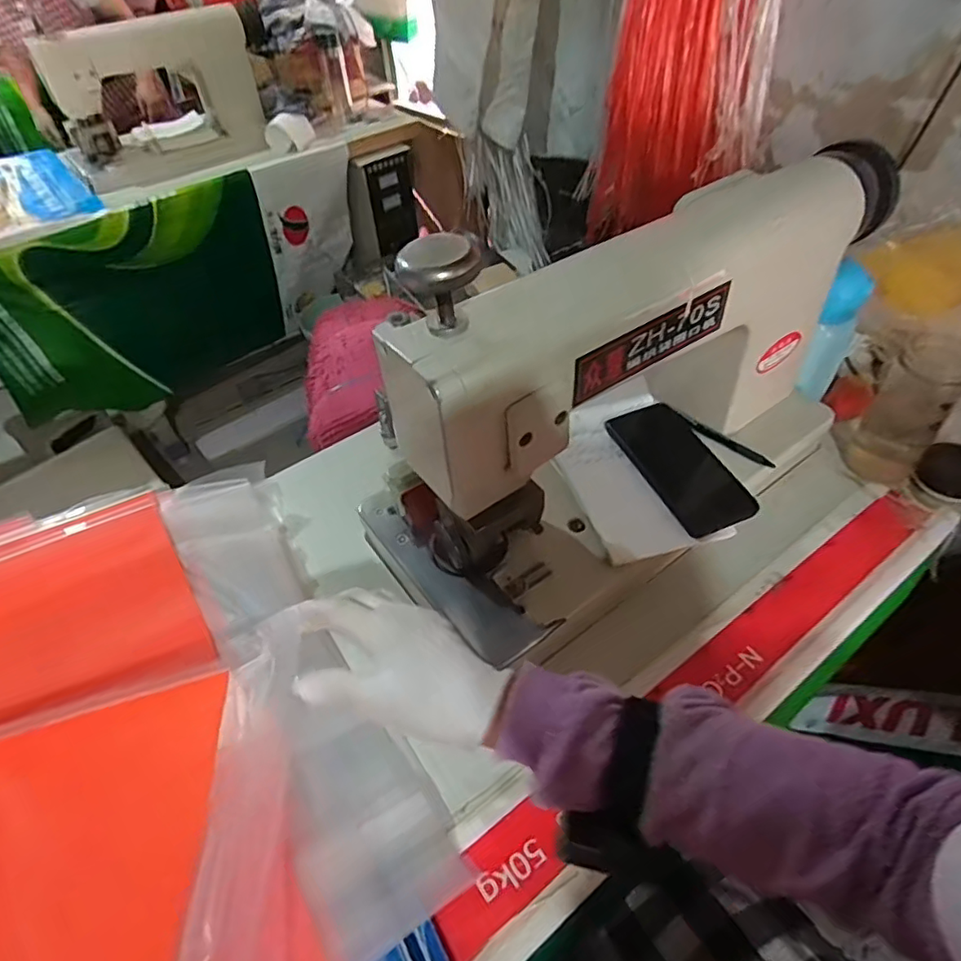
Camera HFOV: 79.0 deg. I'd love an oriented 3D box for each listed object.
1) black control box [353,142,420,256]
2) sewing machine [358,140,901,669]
[{"bbox_3d":[-0.244,-0.776,1.620,0.143,0.245,0.059,-22,49,-14],"label":"black control box"},{"bbox_3d":[0.161,-0.114,0.539,0.541,0.306,0.230,-30,51,-20],"label":"sewing machine"}]

